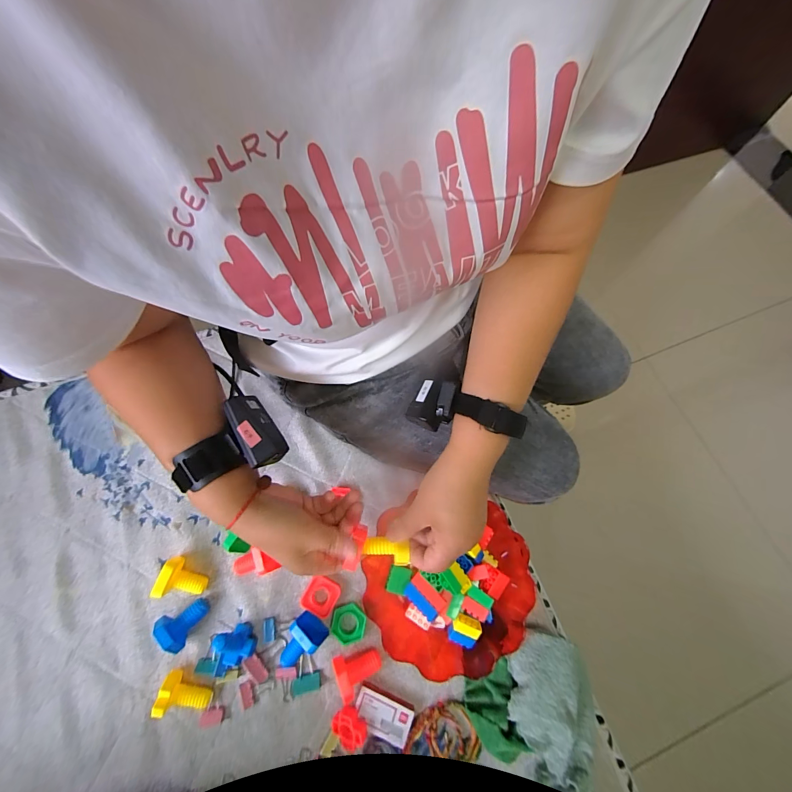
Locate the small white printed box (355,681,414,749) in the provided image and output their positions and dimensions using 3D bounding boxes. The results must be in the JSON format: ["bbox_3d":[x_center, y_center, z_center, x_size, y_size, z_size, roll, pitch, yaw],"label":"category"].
[{"bbox_3d":[-0.016,0.382,0.415,0.068,0.015,0.039,21,72,7],"label":"small white printed box"}]

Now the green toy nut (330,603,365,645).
[{"bbox_3d":[-0.061,0.291,0.441,0.042,0.016,0.047,3,71,1],"label":"green toy nut"}]

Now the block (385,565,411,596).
[{"bbox_3d":[0.003,0.243,0.459,0.026,0.026,0.034,20,72,6],"label":"block"}]

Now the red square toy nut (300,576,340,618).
[{"bbox_3d":[-0.100,0.264,0.456,0.044,0.012,0.042,22,72,7],"label":"red square toy nut"}]

